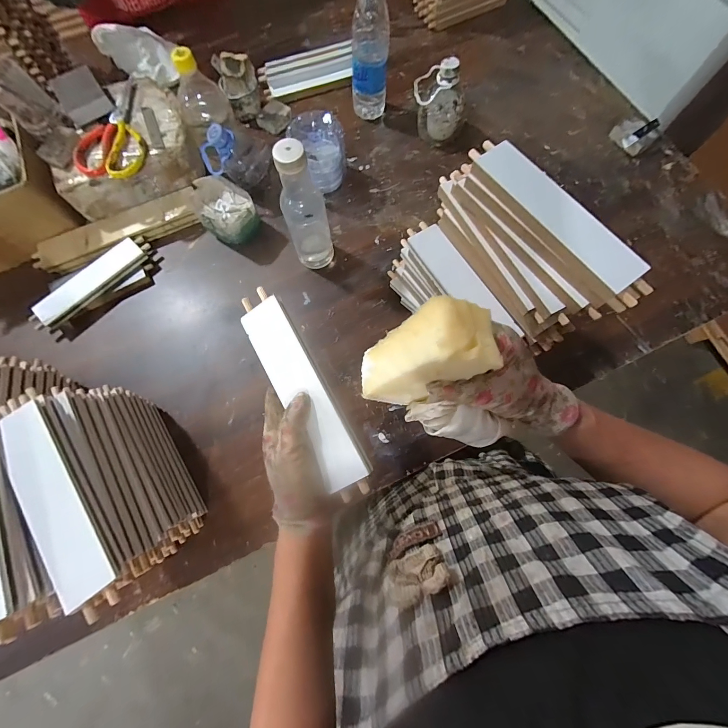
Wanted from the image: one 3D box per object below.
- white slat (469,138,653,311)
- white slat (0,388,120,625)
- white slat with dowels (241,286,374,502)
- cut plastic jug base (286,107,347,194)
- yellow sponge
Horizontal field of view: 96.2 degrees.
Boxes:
[{"bbox_3d":[0.187,-0.146,0.320,0.046,0.021,0.214,-35,75,-8],"label":"white slat"},{"bbox_3d":[-0.286,0.126,0.300,0.046,0.013,0.209,-36,76,-8],"label":"white slat"},{"bbox_3d":[-0.058,0.024,0.312,0.045,0.016,0.212,-30,81,-7],"label":"white slat with dowels"},{"bbox_3d":[-0.080,-0.371,0.587,0.096,0.102,0.085,-34,75,-8],"label":"cut plastic jug base"},{"bbox_3d":[0.042,-0.005,0.245,0.100,0.039,0.053,-31,69,40],"label":"yellow sponge"}]

